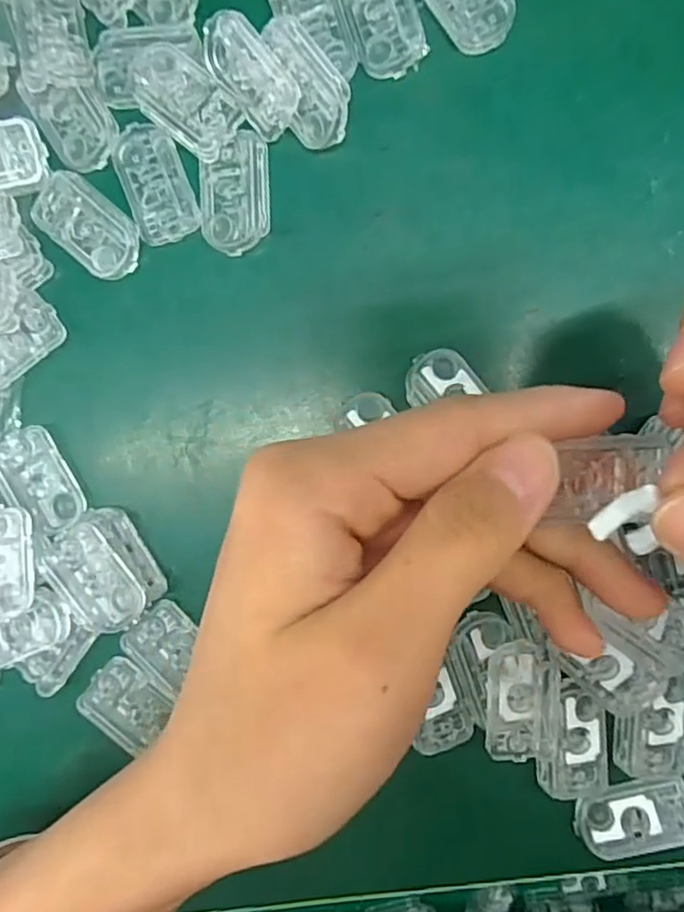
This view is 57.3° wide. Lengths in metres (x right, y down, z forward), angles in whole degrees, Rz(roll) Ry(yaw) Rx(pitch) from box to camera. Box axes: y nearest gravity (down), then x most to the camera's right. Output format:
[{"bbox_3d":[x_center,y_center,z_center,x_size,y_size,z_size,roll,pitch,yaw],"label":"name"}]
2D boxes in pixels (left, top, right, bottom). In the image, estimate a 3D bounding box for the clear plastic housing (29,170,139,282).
[{"bbox_3d":[-0.083,-0.075,0.204,0.038,0.004,0.021,41,94,3],"label":"clear plastic housing"}]

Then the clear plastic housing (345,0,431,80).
[{"bbox_3d":[0.012,-0.138,0.193,0.020,0.004,0.037,-19,89,5],"label":"clear plastic housing"}]

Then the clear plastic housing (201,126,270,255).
[{"bbox_3d":[-0.035,-0.084,0.201,0.022,0.004,0.036,0,90,5],"label":"clear plastic housing"}]

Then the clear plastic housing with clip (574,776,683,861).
[{"bbox_3d":[0.095,0.117,0.201,0.037,0.004,0.022,-16,89,5],"label":"clear plastic housing with clip"}]

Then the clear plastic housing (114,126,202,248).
[{"bbox_3d":[-0.060,-0.089,0.202,0.020,0.004,0.037,-19,89,5],"label":"clear plastic housing"}]

